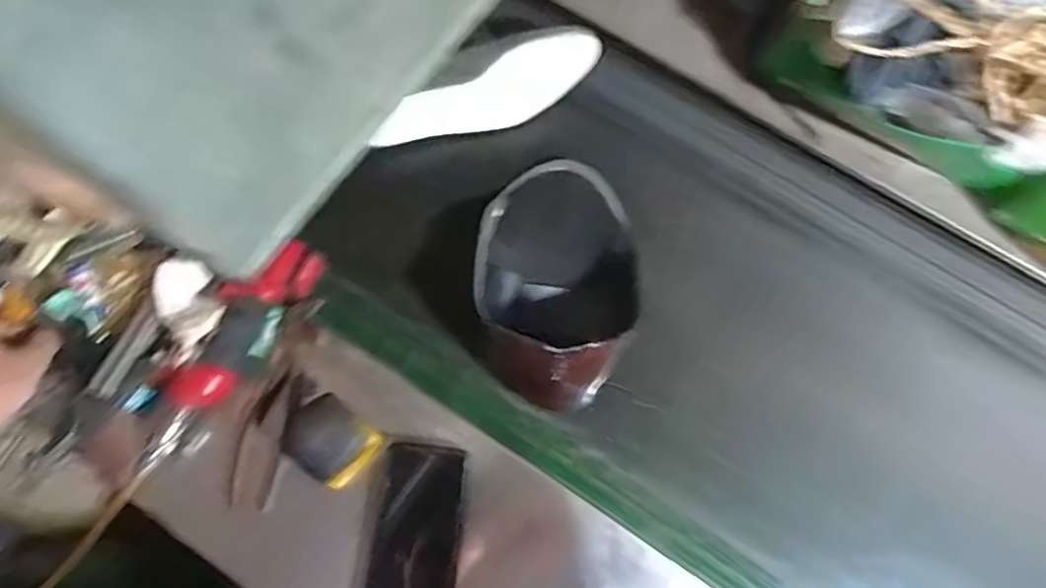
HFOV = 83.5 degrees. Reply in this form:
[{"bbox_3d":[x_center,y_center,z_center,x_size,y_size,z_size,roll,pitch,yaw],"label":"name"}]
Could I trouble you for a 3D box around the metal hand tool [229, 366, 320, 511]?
[{"bbox_3d":[-0.245,0.137,0.565,0.052,0.011,0.128,13,74,4],"label":"metal hand tool"}]

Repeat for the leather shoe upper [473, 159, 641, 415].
[{"bbox_3d":[0.034,-0.023,0.614,0.160,0.141,0.277,7,74,2],"label":"leather shoe upper"}]

